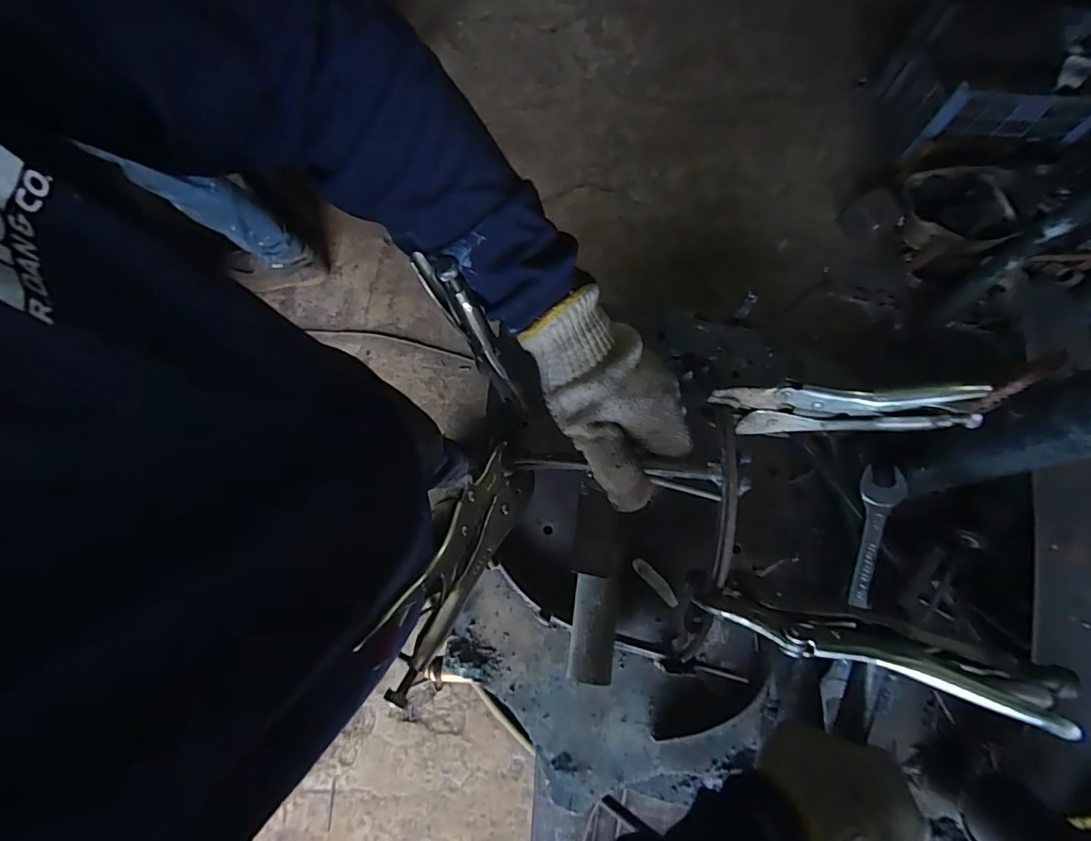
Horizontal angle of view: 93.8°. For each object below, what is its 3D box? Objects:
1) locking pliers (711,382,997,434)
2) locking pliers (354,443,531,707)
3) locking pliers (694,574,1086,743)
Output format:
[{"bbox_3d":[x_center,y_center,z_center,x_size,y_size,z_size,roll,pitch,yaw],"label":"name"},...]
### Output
[{"bbox_3d":[0.204,-0.008,0.347,0.172,0.050,0.024,0,74,2],"label":"locking pliers"},{"bbox_3d":[-0.062,0.093,0.343,0.045,0.018,0.168,42,54,-17],"label":"locking pliers"},{"bbox_3d":[0.209,0.139,0.316,0.233,0.046,0.039,15,75,6],"label":"locking pliers"}]

